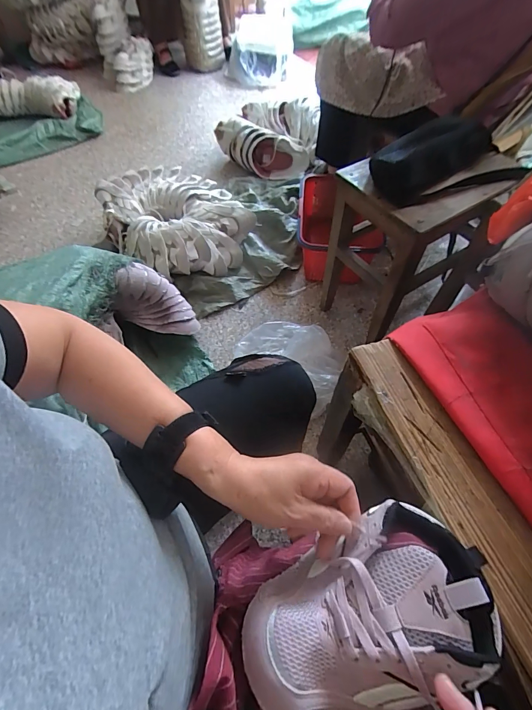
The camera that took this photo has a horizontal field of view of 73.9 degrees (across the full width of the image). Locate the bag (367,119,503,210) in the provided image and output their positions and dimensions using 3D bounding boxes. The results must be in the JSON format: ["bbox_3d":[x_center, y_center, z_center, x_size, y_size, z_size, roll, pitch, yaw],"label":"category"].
[{"bbox_3d":[0.334,-0.392,0.685,0.276,0.084,0.100,-31,63,-16],"label":"bag"}]

